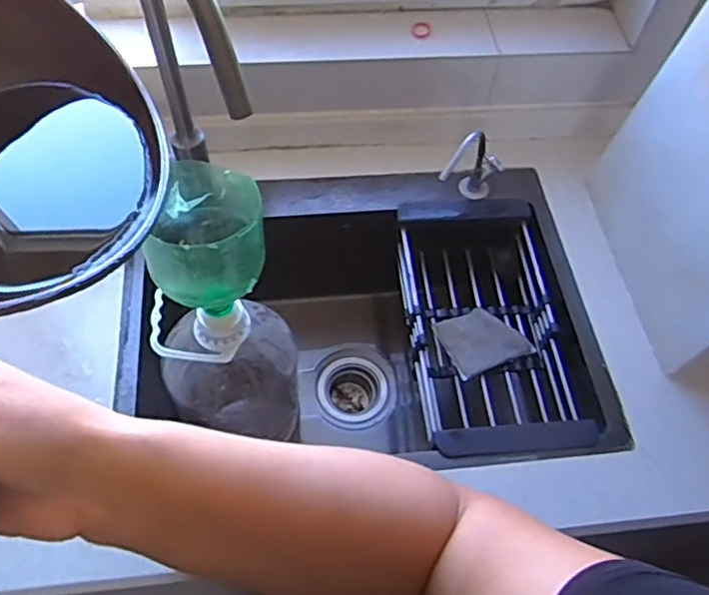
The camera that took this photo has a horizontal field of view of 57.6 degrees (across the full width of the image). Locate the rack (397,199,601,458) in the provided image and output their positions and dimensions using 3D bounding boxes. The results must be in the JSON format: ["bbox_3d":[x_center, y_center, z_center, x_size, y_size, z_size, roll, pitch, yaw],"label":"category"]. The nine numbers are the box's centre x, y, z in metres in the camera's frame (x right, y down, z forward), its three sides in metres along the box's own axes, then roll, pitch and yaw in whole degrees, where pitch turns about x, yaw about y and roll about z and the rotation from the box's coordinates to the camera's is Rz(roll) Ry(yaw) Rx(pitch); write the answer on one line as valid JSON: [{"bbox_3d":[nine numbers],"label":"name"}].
[{"bbox_3d":[0.174,0.041,0.861,0.198,0.088,0.367,-3,58,-6],"label":"rack"}]

